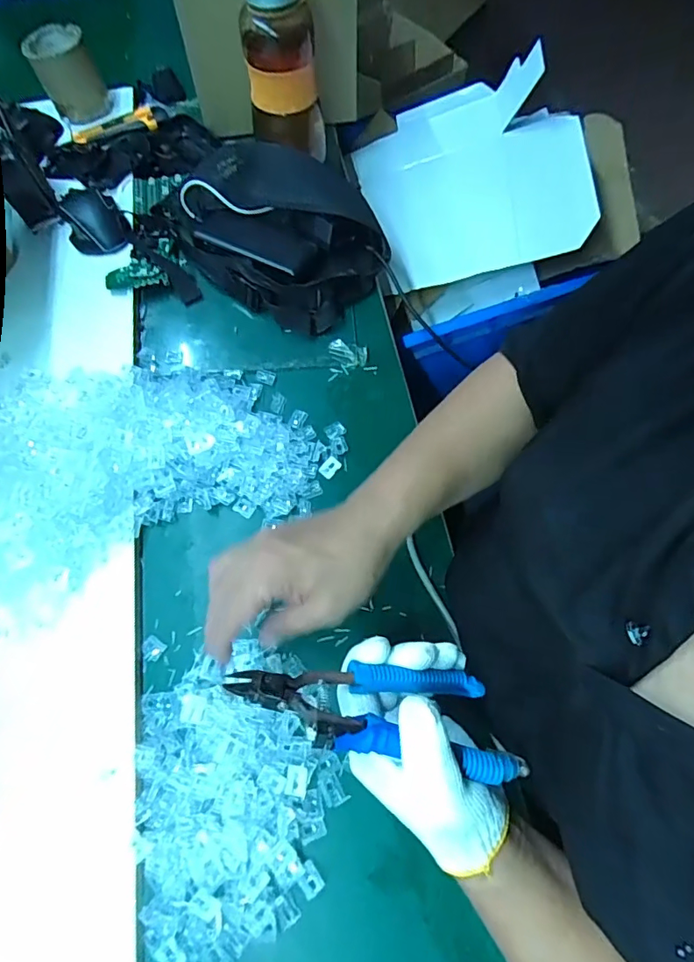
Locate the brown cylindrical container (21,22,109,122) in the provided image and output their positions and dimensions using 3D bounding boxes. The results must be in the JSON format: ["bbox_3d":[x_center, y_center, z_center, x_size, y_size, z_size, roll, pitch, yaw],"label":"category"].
[{"bbox_3d":[-0.402,-0.587,0.701,0.071,0.083,0.086,-34,68,-13],"label":"brown cylindrical container"}]

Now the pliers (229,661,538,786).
[{"bbox_3d":[0.024,0.152,0.321,0.189,0.020,0.081,12,28,-11],"label":"pliers"}]

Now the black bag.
[{"bbox_3d":[-0.104,-0.330,0.616,0.318,0.073,0.203,35,71,17],"label":"black bag"}]

